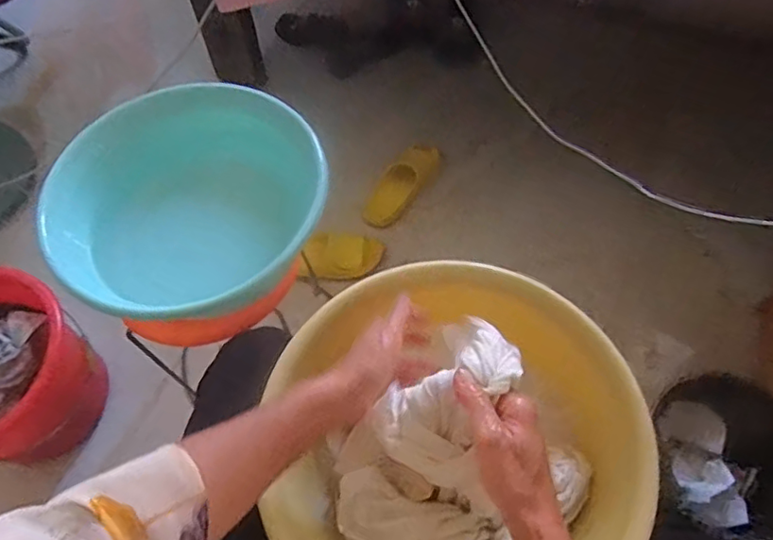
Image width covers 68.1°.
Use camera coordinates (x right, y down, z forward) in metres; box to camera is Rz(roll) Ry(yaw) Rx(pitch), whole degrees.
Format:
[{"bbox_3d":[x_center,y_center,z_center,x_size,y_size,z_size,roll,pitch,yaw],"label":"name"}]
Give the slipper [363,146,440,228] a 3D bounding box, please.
[{"bbox_3d":[0.035,-0.207,1.399,0.097,0.056,0.253,31,68,18],"label":"slipper"}]

